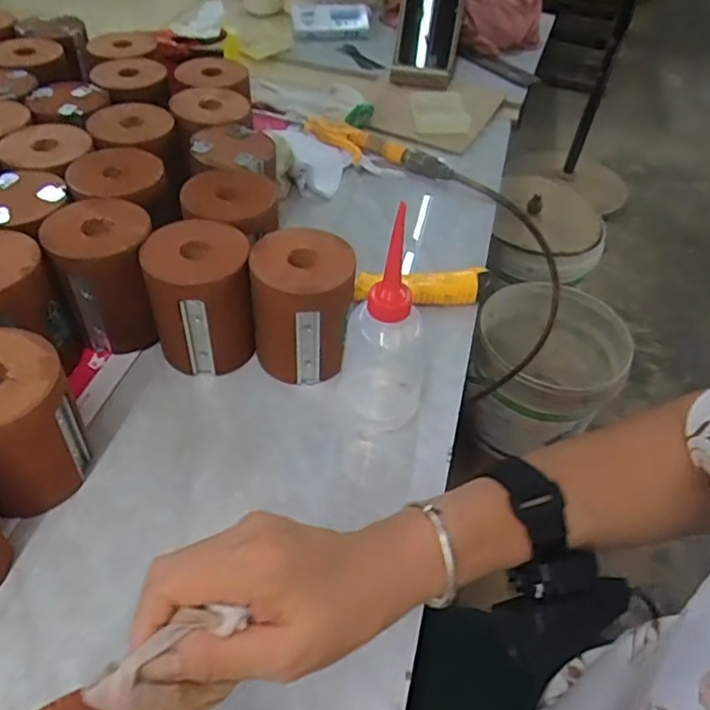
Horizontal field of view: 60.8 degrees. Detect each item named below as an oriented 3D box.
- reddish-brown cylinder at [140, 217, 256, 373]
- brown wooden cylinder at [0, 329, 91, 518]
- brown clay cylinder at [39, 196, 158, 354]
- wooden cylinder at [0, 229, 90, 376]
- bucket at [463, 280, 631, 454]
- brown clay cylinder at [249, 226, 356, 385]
[{"bbox_3d":[-0.120,-0.043,0.484,0.079,0.104,0.082,-3,47,-6],"label":"reddish-brown cylinder"},{"bbox_3d":[-0.217,0.047,0.389,0.068,0.107,0.074,2,46,-2],"label":"brown wooden cylinder"},{"bbox_3d":[-0.196,-0.059,0.491,0.077,0.106,0.086,-8,47,-11],"label":"brown clay cylinder"},{"bbox_3d":[-0.261,-0.029,0.450,0.079,0.095,0.075,2,46,-2],"label":"wooden cylinder"},{"bbox_3d":[0.401,0.051,1.315,0.294,0.280,0.323,19,48,14],"label":"bucket"},{"bbox_3d":[-0.041,-0.035,0.479,0.076,0.105,0.078,3,46,-1],"label":"brown clay cylinder"}]

